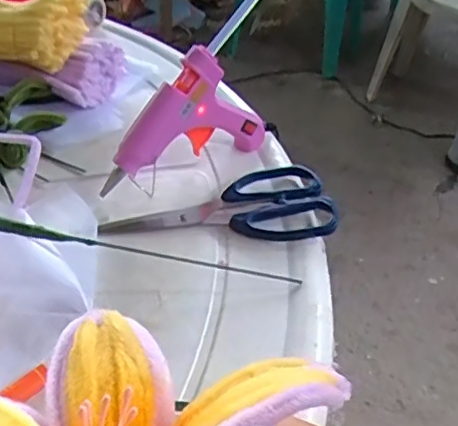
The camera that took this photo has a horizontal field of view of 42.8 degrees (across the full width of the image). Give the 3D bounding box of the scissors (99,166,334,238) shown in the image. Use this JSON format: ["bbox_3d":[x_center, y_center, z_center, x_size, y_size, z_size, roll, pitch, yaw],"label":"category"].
[{"bbox_3d":[-0.007,-0.009,0.422,0.161,0.014,0.073,0,41,-6],"label":"scissors"}]

